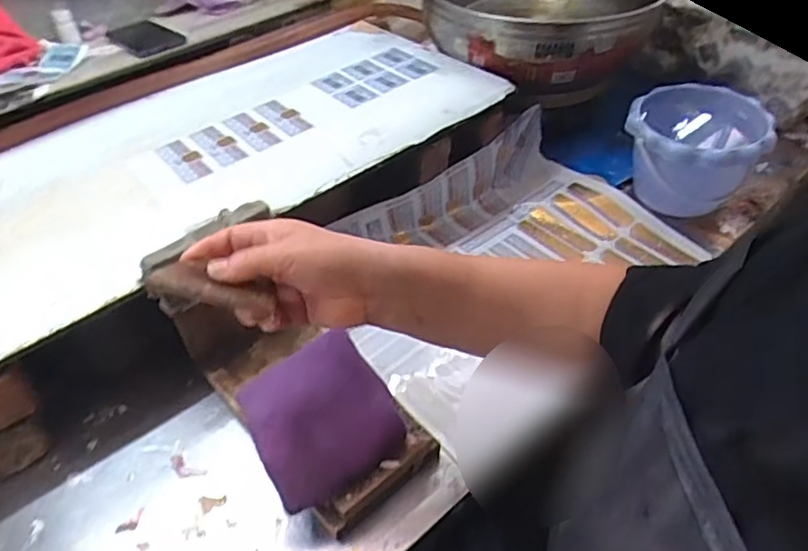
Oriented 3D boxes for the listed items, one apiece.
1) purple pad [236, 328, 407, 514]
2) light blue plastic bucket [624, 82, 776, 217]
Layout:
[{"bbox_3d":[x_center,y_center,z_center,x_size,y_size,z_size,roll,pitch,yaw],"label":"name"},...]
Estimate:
[{"bbox_3d":[-0.073,0.117,0.513,0.117,0.024,0.133,-25,50,-22],"label":"purple pad"},{"bbox_3d":[0.342,-0.142,0.724,0.151,0.135,0.134,22,50,20],"label":"light blue plastic bucket"}]

